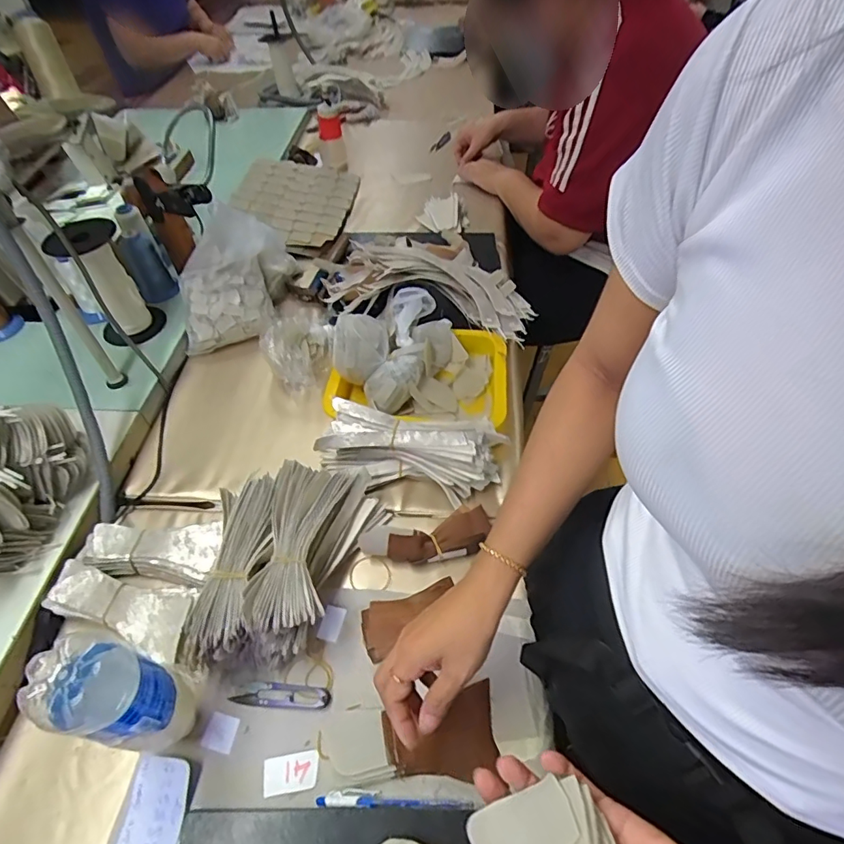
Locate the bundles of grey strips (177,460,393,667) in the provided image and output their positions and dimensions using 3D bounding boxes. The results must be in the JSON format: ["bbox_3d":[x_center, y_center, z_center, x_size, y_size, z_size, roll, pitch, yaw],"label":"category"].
[{"bbox_3d":[-0.154,0.150,0.563,0.173,0.085,0.237,8,52,8],"label":"bundles of grey strips"}]

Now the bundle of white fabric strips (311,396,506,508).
[{"bbox_3d":[-0.014,0.032,0.667,0.227,0.073,0.099,11,53,10],"label":"bundle of white fabric strips"}]

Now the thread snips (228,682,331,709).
[{"bbox_3d":[-0.142,0.276,0.514,0.100,0.005,0.022,2,52,3],"label":"thread snips"}]

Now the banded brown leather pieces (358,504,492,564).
[{"bbox_3d":[0.004,0.135,0.597,0.151,0.043,0.051,-10,52,-7],"label":"banded brown leather pieces"}]

